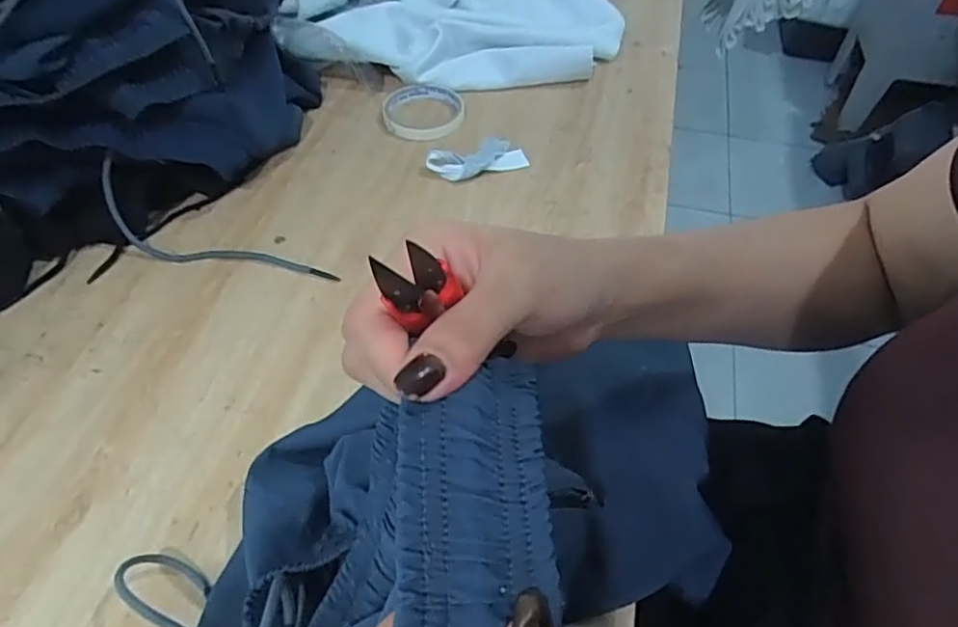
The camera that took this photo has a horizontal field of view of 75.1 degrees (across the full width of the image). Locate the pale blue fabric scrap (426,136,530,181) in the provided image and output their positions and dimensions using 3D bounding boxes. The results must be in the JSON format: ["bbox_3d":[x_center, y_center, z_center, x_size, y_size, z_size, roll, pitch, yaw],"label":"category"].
[{"bbox_3d":[-0.003,-0.160,0.626,0.098,0.019,0.044,-18,53,-16],"label":"pale blue fabric scrap"}]

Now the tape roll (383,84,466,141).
[{"bbox_3d":[-0.060,-0.220,0.683,0.089,0.015,0.089,1,51,-1],"label":"tape roll"}]

